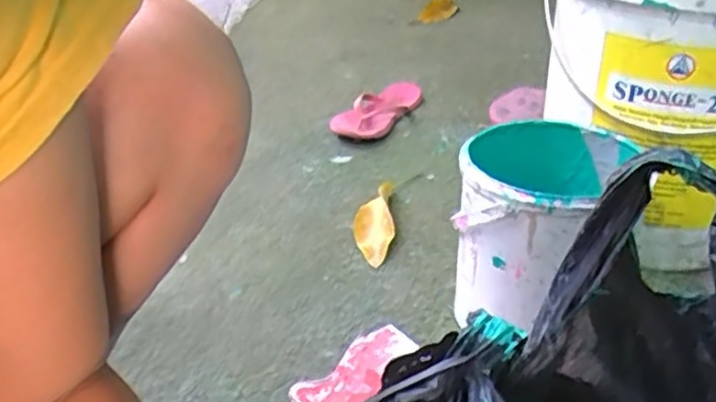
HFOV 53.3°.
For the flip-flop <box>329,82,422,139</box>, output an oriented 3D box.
[{"bbox_3d":[0.043,-0.165,1.264,0.093,0.036,0.250,16,33,25],"label":"flip-flop"}]

